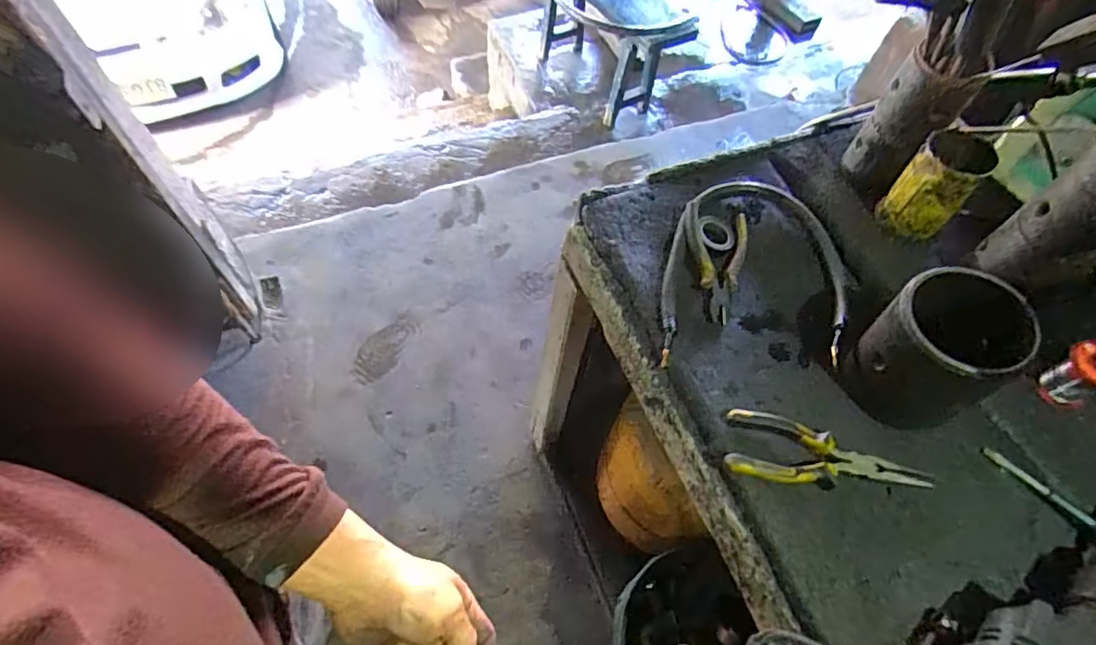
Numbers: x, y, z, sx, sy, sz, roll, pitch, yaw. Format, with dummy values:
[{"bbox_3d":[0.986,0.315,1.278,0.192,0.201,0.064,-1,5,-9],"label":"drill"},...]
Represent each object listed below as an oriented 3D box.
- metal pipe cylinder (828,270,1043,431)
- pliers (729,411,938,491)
[{"bbox_3d":[0.370,0.026,0.532,0.117,0.136,0.115,2,58,-3],"label":"metal pipe cylinder"},{"bbox_3d":[0.271,0.133,0.539,0.194,0.017,0.063,12,58,4],"label":"pliers"}]

